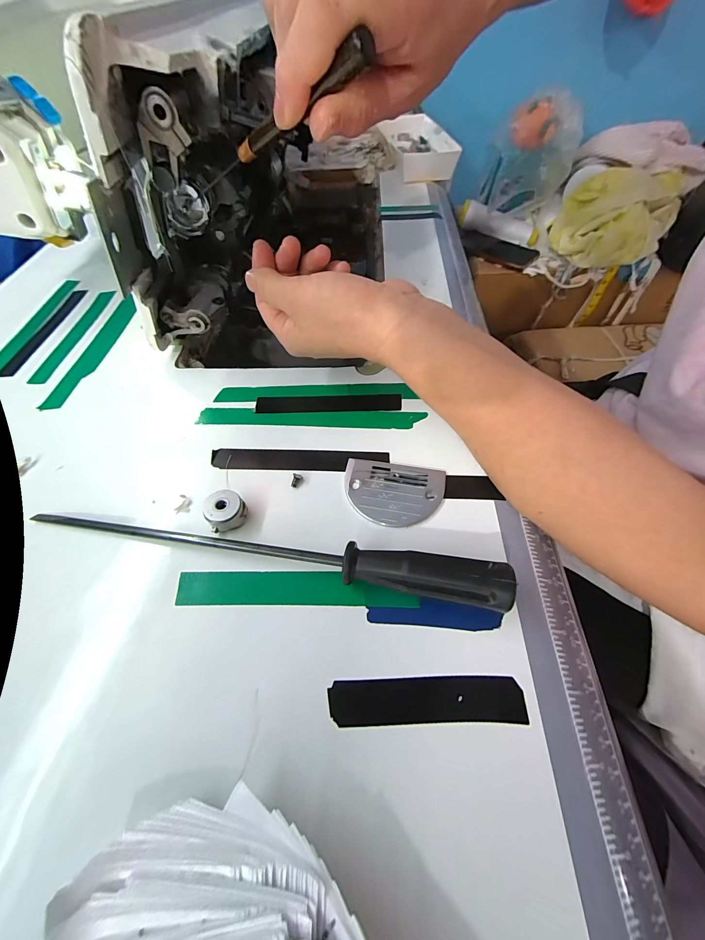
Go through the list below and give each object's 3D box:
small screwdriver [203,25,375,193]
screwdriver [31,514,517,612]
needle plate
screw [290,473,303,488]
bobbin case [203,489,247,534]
[{"bbox_3d":[-0.047,-0.179,0.181,0.137,0.010,0.010,11,55,41],"label":"small screwdriver"},{"bbox_3d":[-0.052,0.042,0.185,0.259,0.024,0.021,8,58,8],"label":"screwdriver"},{"bbox_3d":[0.026,0.014,0.212,0.062,0.004,0.044,6,58,7],"label":"needle plate"},{"bbox_3d":[-0.036,0.007,0.218,0.006,0.004,0.010,12,59,11],"label":"screw"},{"bbox_3d":[-0.074,0.024,0.200,0.022,0.014,0.021,-15,58,-6],"label":"bobbin case"}]

